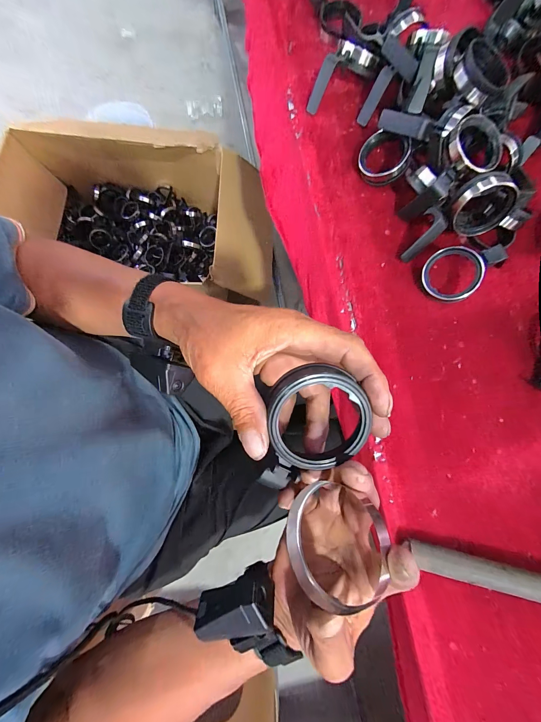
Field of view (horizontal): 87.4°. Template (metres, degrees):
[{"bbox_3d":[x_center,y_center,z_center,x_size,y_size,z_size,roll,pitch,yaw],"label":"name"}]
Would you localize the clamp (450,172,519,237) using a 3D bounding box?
[{"bbox_3d":[0.279,-0.205,0.376,0.070,0.070,0.028,-6,52,21],"label":"clamp"}]

